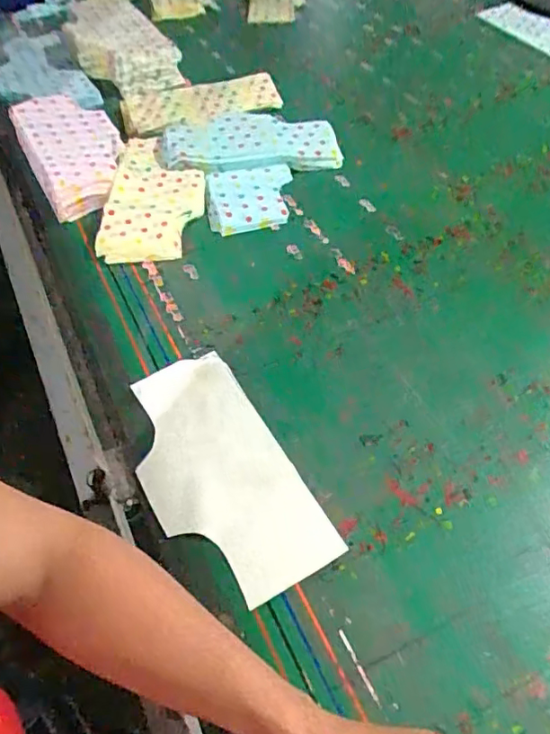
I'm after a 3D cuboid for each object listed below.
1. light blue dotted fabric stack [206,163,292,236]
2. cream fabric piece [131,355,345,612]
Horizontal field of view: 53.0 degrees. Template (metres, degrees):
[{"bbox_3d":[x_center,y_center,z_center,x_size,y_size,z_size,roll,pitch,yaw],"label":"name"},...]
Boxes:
[{"bbox_3d":[-0.039,-0.278,0.898,0.140,0.027,0.140,-6,52,-3],"label":"light blue dotted fabric stack"},{"bbox_3d":[-0.067,0.114,0.616,0.149,0.013,0.291,-31,60,-9],"label":"cream fabric piece"}]

